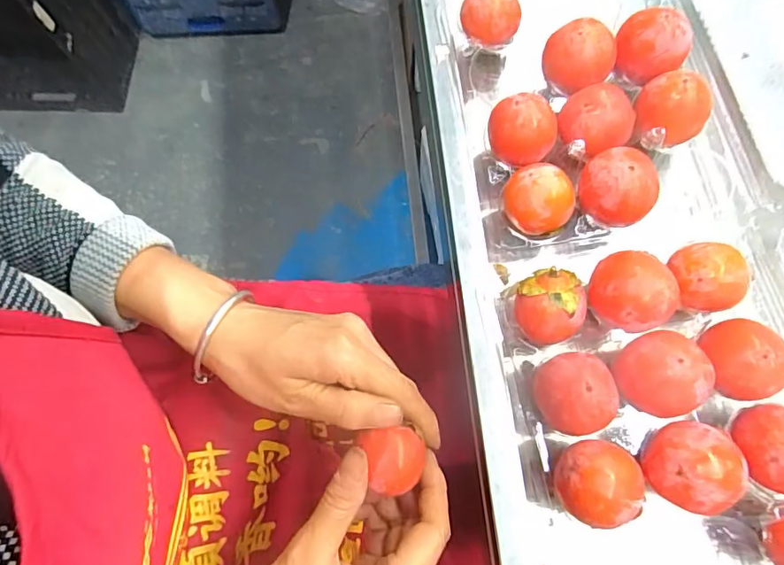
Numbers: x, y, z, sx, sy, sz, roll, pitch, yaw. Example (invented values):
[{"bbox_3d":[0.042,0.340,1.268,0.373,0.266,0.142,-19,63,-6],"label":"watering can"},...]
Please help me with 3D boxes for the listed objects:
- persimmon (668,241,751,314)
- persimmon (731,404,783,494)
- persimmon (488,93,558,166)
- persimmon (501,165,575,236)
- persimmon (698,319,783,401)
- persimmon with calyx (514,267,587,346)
[{"bbox_3d":[0.173,-0.002,0.273,0.032,0.027,0.036,-8,74,-1],"label":"persimmon"},{"bbox_3d":[0.192,0.084,0.251,0.037,0.034,0.039,6,75,3],"label":"persimmon"},{"bbox_3d":[0.078,-0.090,0.301,0.039,0.035,0.032,25,77,8],"label":"persimmon"},{"bbox_3d":[0.085,-0.047,0.292,0.039,0.032,0.033,35,78,10],"label":"persimmon"},{"bbox_3d":[0.183,0.041,0.262,0.033,0.040,0.040,-13,74,-2],"label":"persimmon"},{"bbox_3d":[0.086,0.014,0.272,0.037,0.027,0.037,0,74,1],"label":"persimmon with calyx"}]

